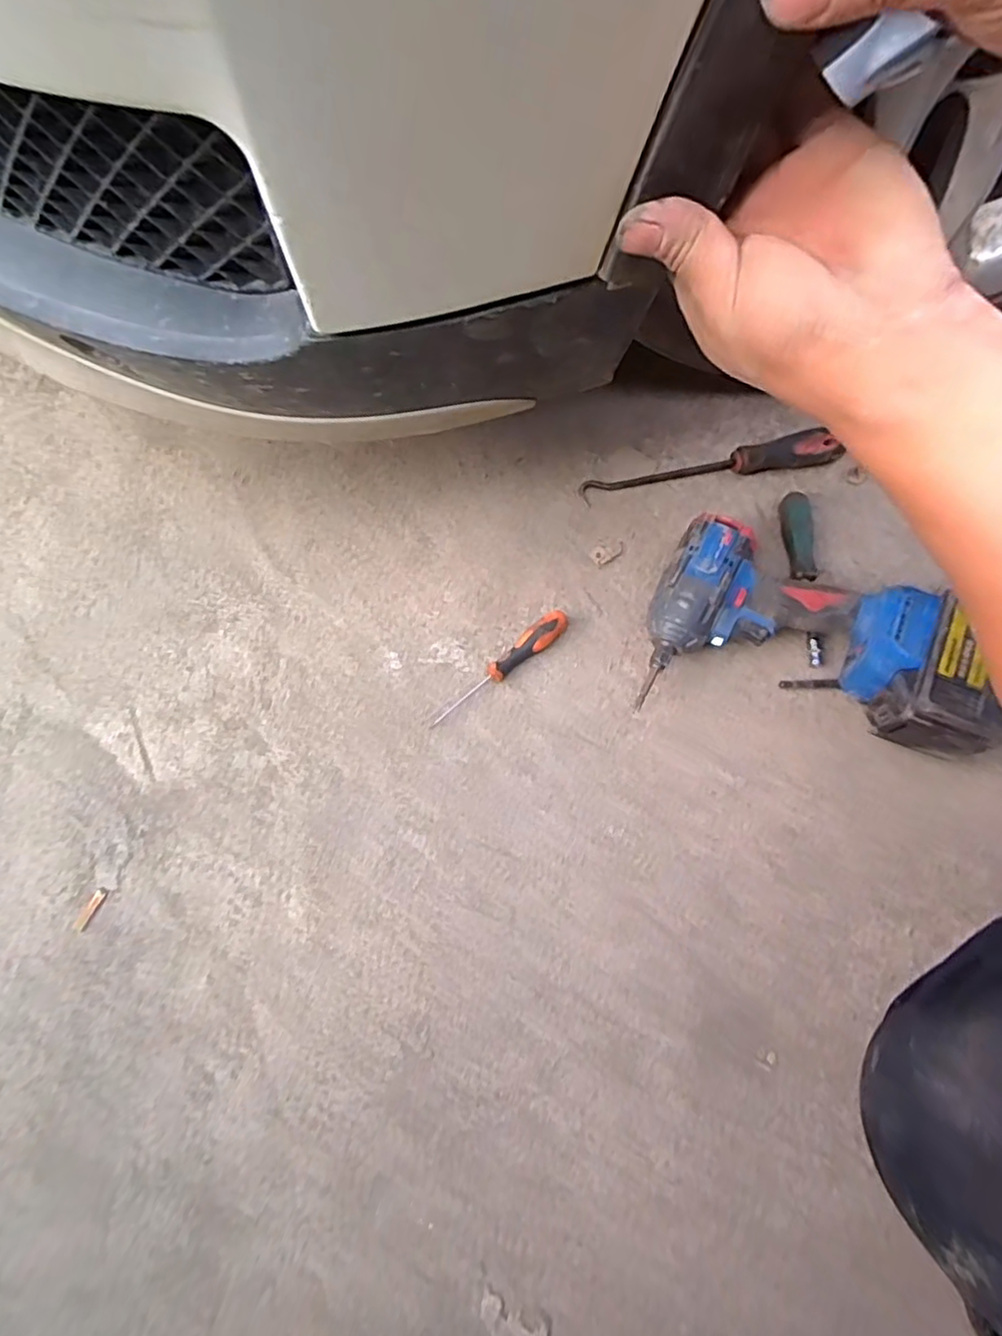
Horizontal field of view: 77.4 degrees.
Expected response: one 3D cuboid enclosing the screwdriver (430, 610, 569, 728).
[{"bbox_3d":[0.001,0.000,0.584,0.155,0.026,0.023,-40,78,-13],"label":"screwdriver"}]

